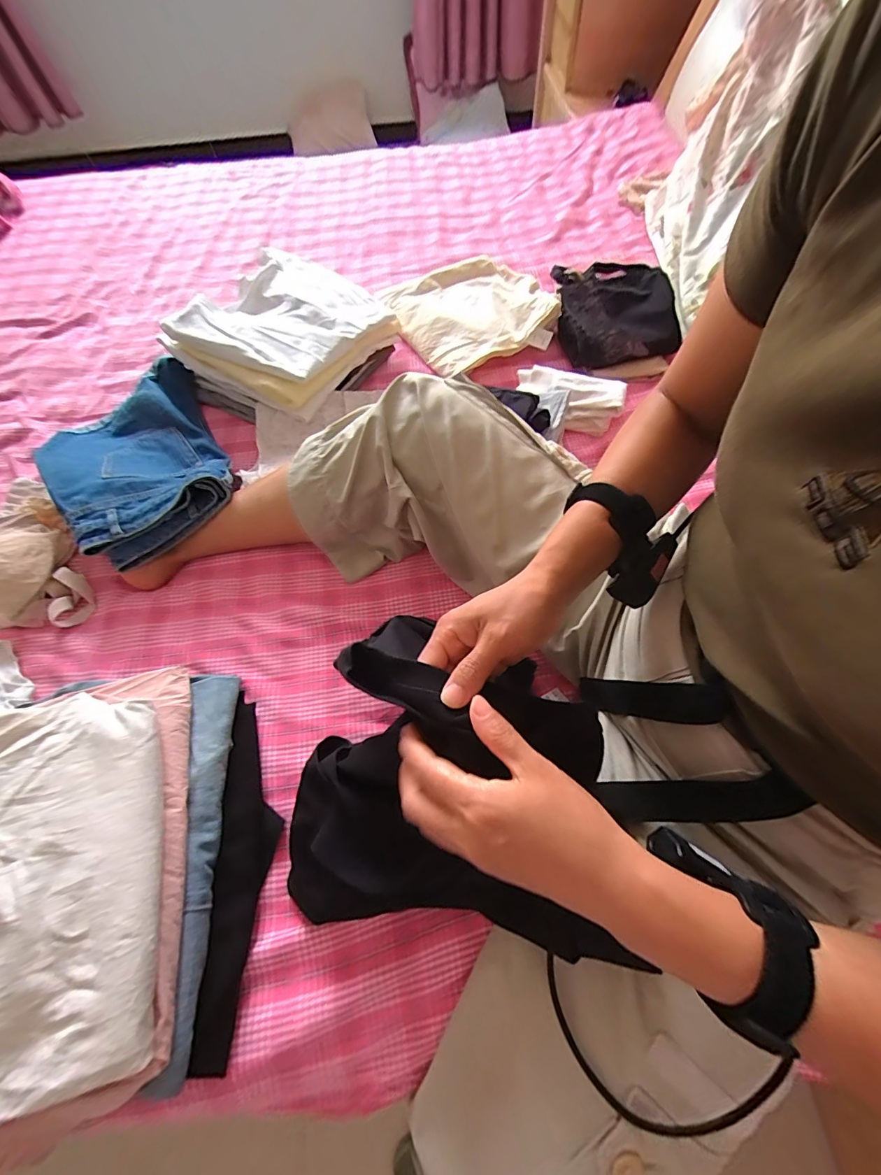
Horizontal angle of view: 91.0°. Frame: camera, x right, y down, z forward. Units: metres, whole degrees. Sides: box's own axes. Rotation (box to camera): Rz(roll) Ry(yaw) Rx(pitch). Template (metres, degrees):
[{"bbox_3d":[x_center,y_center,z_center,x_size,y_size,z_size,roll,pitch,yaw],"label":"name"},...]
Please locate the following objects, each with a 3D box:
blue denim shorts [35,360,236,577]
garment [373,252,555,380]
[{"bbox_3d":[-0.442,-0.195,0.635,0.217,0.077,0.363,-28,66,-10],"label":"blue denim shorts"},{"bbox_3d":[0.061,-0.503,0.782,0.282,0.047,0.282,-27,65,-10],"label":"garment"}]

